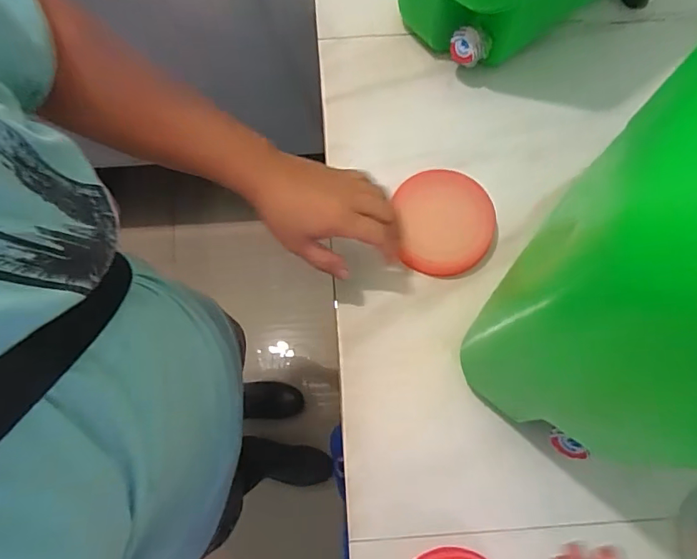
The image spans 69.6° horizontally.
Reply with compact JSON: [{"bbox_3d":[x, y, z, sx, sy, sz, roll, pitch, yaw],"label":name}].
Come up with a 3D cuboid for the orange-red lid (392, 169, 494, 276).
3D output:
[{"bbox_3d":[0.109,-0.065,0.568,0.105,0.030,0.115,0,73,1],"label":"orange-red lid"}]

